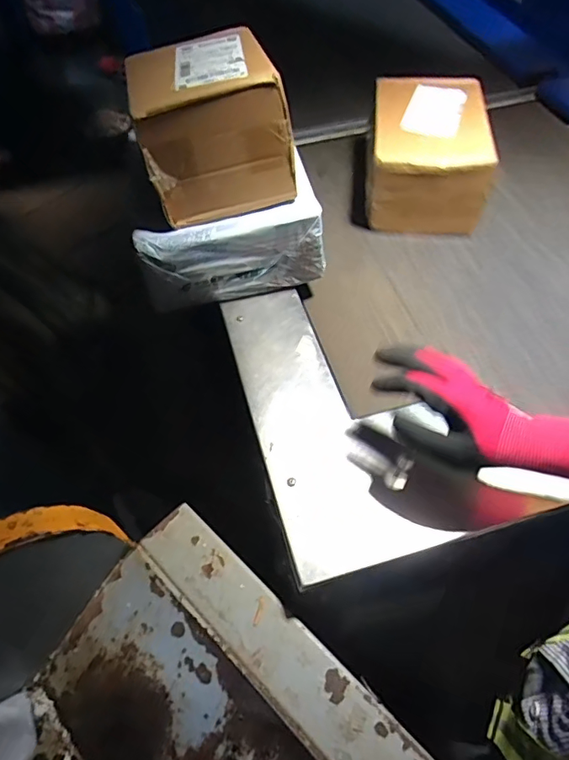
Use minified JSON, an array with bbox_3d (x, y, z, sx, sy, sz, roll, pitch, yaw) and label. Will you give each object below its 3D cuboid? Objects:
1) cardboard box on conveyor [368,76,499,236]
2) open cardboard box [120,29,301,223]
[{"bbox_3d":[0.221,-0.351,0.781,0.164,0.148,0.221,5,56,4],"label":"cardboard box on conveyor"},{"bbox_3d":[-0.088,-0.300,0.579,0.157,0.139,0.167,-13,57,-8],"label":"open cardboard box"}]

